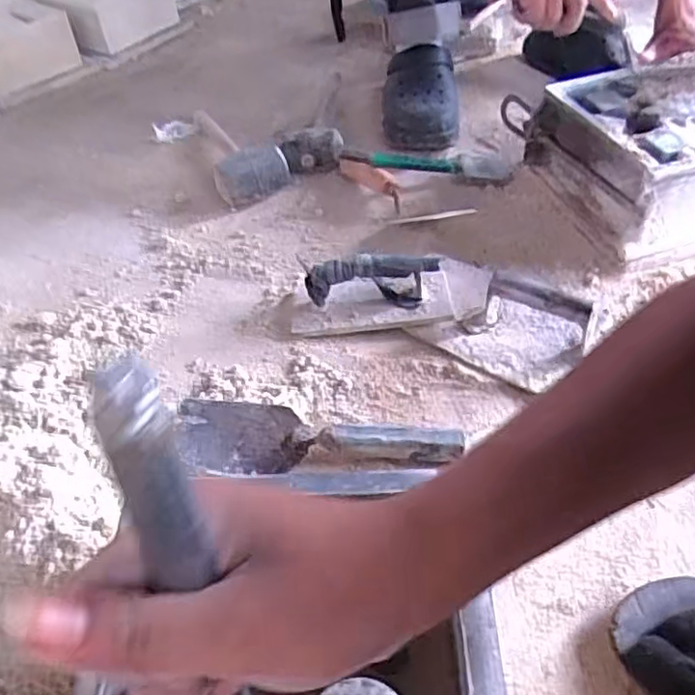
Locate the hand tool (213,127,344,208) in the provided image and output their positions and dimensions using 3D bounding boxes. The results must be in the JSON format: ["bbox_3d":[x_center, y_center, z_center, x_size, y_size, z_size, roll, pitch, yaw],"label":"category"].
[{"bbox_3d":[-0.097,-0.263,0.938,0.193,0.069,0.058,-26,51,-20],"label":"hand tool"}]

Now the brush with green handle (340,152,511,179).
[{"bbox_3d":[0.112,-0.262,0.915,0.246,0.018,0.065,0,46,-14],"label":"brush with green handle"}]

